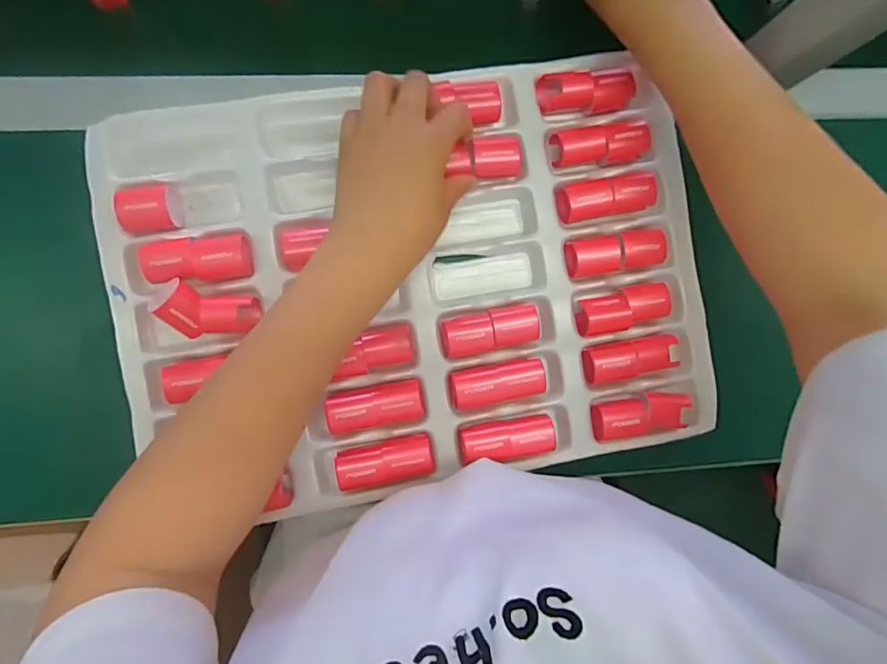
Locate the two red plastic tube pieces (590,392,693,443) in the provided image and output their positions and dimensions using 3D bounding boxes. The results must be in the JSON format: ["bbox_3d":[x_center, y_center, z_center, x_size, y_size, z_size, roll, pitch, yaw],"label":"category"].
[{"bbox_3d":[0.159,0.066,0.404,0.078,0.023,0.031,-10,90,-5],"label":"two red plastic tube pieces"}]

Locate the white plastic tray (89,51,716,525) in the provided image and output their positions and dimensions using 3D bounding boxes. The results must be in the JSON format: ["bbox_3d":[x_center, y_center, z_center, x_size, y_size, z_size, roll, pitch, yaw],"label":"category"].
[{"bbox_3d":[-0.017,-0.037,0.392,0.445,0.045,0.306,-7,85,-7],"label":"white plastic tray"}]

